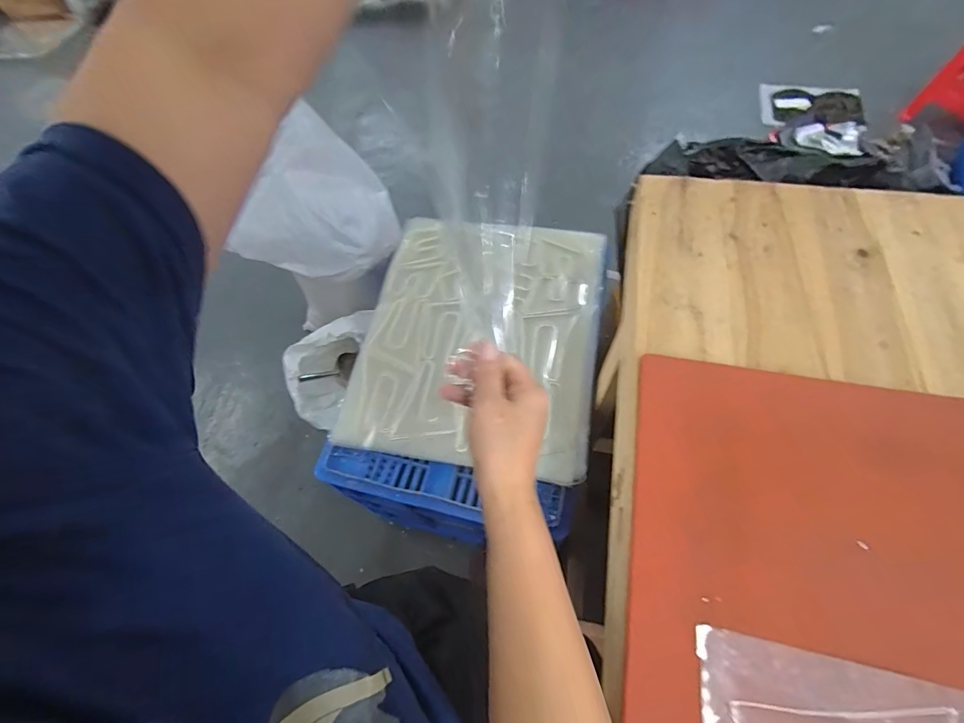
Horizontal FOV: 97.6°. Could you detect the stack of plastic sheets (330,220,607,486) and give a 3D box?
[{"bbox_3d":[-0.009,-0.069,0.878,0.489,0.070,0.558,8,62,10],"label":"stack of plastic sheets"}]

